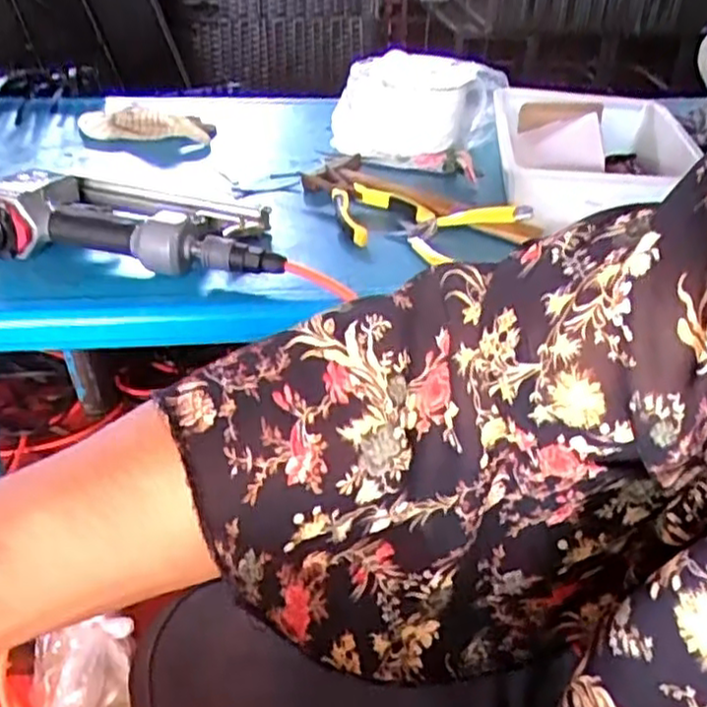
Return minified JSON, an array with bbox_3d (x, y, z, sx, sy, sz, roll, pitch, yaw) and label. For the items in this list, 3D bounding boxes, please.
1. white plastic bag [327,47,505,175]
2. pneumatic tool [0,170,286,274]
[{"bbox_3d":[0.087,-0.309,0.898,0.226,0.105,0.150,-26,42,-33],"label":"white plastic bag"},{"bbox_3d":[-0.195,-0.129,0.691,0.282,0.065,0.147,8,35,7],"label":"pneumatic tool"}]

